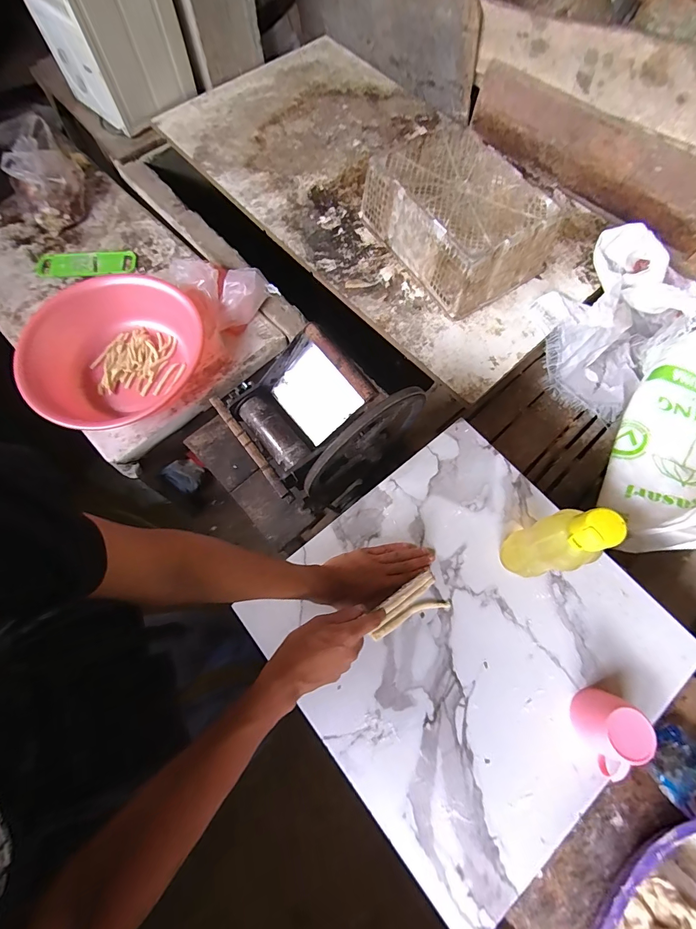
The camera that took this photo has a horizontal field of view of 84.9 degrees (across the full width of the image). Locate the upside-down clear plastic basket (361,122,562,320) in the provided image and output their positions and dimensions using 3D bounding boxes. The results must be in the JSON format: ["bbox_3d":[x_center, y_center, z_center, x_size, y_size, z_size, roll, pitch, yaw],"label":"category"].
[{"bbox_3d":[0.284,-0.662,1.024,0.310,0.165,0.462,-30,74,-12],"label":"upside-down clear plastic basket"}]

